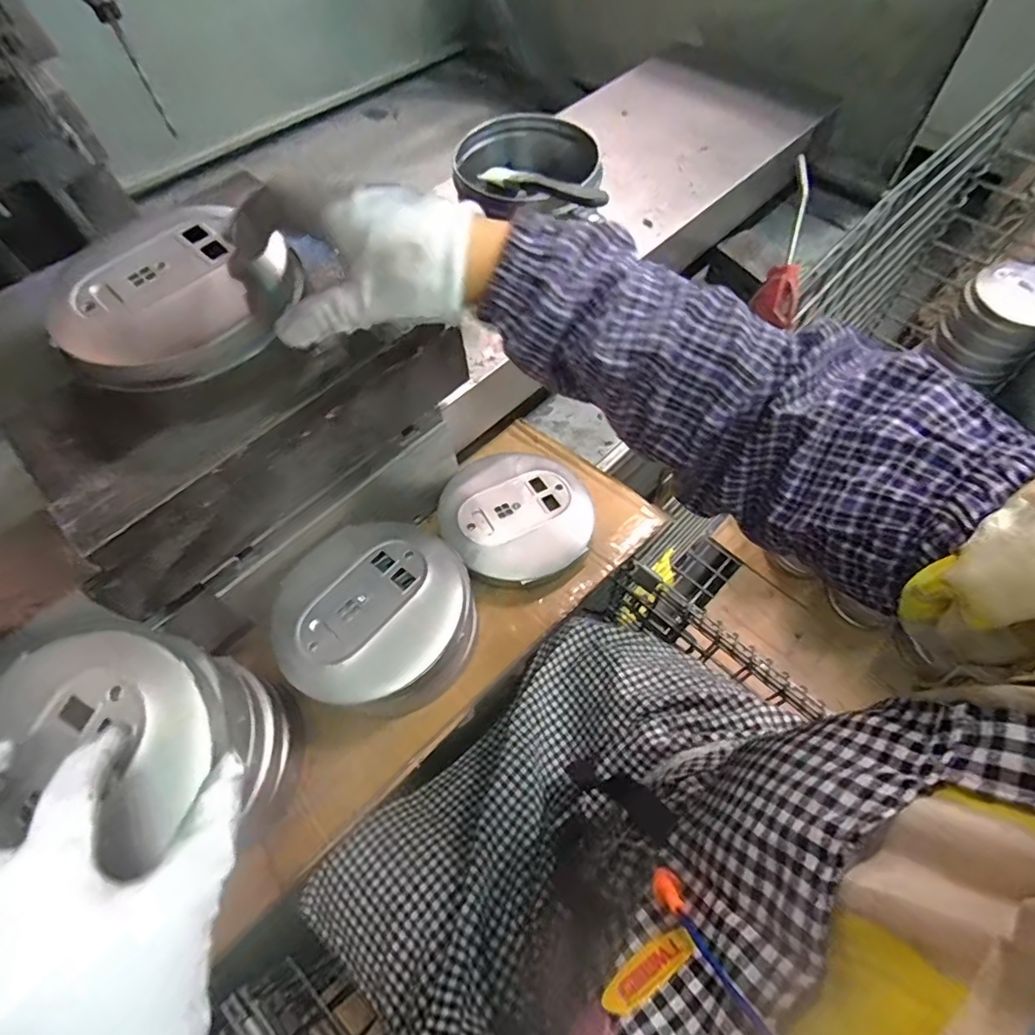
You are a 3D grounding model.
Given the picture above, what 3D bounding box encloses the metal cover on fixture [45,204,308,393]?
[{"bbox_3d":[-0.200,-0.137,0.317,0.132,0.022,0.131,-33,67,-17],"label":"metal cover on fixture"}]

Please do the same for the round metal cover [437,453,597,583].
[{"bbox_3d":[-0.001,-0.006,0.478,0.129,0.017,0.128,0,62,-1],"label":"round metal cover"}]

